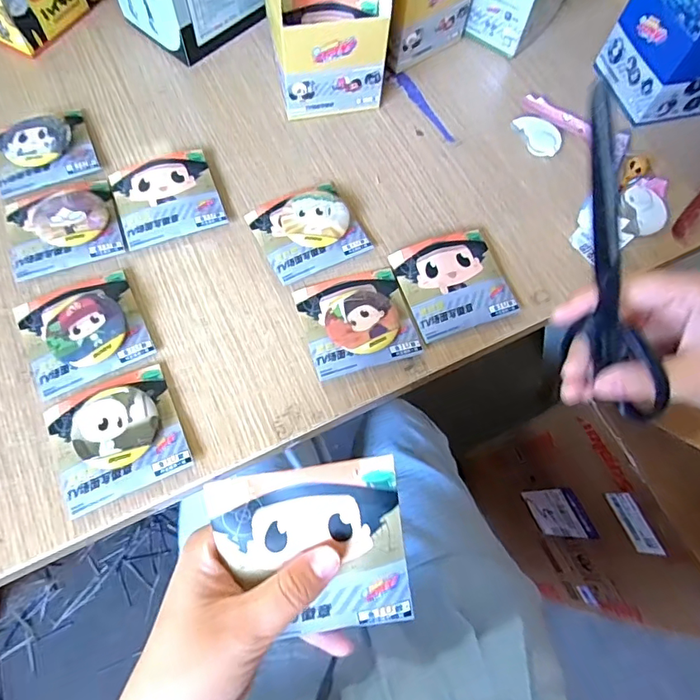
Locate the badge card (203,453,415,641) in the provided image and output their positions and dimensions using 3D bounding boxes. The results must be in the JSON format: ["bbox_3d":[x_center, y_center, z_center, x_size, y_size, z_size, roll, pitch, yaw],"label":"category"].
[{"bbox_3d":[-0.016,0.092,0.218,0.082,0.005,0.080,-9,98,-3],"label":"badge card"}]

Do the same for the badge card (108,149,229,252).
[{"bbox_3d":[-0.157,-0.132,0.414,0.082,0.011,0.083,-20,70,-11],"label":"badge card"}]

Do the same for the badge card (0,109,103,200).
[{"bbox_3d":[-0.271,-0.176,0.422,0.085,0.017,0.083,-21,70,-11],"label":"badge card"}]

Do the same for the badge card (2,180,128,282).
[{"bbox_3d":[-0.236,-0.103,0.393,0.085,0.012,0.083,-19,71,-10],"label":"badge card"}]

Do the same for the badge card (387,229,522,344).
[{"bbox_3d":[0.084,-0.055,0.394,0.082,0.013,0.082,-18,70,-10],"label":"badge card"}]

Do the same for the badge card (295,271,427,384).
[{"bbox_3d":[0.006,-0.025,0.378,0.083,0.015,0.081,-15,69,-9],"label":"badge card"}]

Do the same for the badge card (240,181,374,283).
[{"bbox_3d":[-0.036,-0.104,0.407,0.083,0.016,0.083,-26,71,-13],"label":"badge card"}]

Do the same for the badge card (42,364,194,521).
[{"bbox_3d":[-0.164,0.057,0.335,0.083,0.016,0.087,-23,71,-12],"label":"badge card"}]

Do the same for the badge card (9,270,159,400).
[{"bbox_3d":[-0.202,-0.020,0.362,0.083,0.018,0.086,-25,71,-13],"label":"badge card"}]

